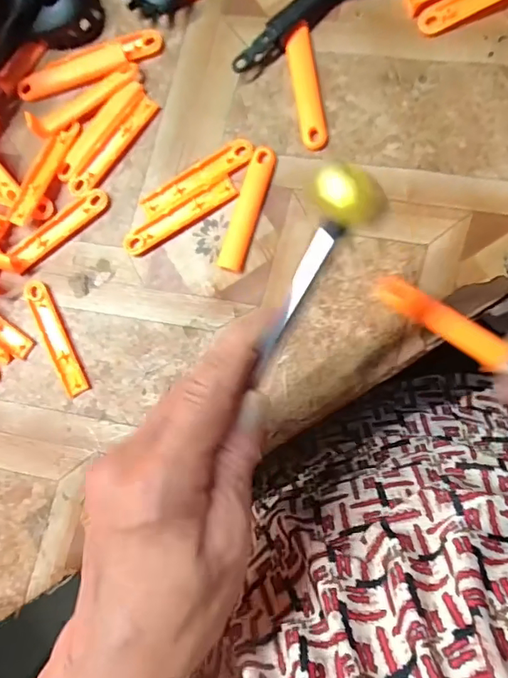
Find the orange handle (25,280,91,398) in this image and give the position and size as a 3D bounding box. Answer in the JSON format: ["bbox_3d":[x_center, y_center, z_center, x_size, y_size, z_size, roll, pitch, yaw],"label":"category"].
[{"bbox_3d":[-0.124,-0.002,0.294,0.013,0.006,0.078,-27,85,6],"label":"orange handle"}]

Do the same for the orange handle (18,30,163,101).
[{"bbox_3d":[-0.105,-0.174,0.297,0.096,0.006,0.021,-13,86,7],"label":"orange handle"}]

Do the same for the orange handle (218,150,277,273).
[{"bbox_3d":[-0.004,-0.078,0.281,0.017,0.004,0.075,17,90,8],"label":"orange handle"}]

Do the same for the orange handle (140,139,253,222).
[{"bbox_3d":[-0.035,-0.098,0.288,0.075,0.004,0.017,-29,84,5],"label":"orange handle"}]

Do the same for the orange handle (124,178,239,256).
[{"bbox_3d":[-0.046,-0.075,0.288,0.075,0.004,0.015,-30,84,5],"label":"orange handle"}]

